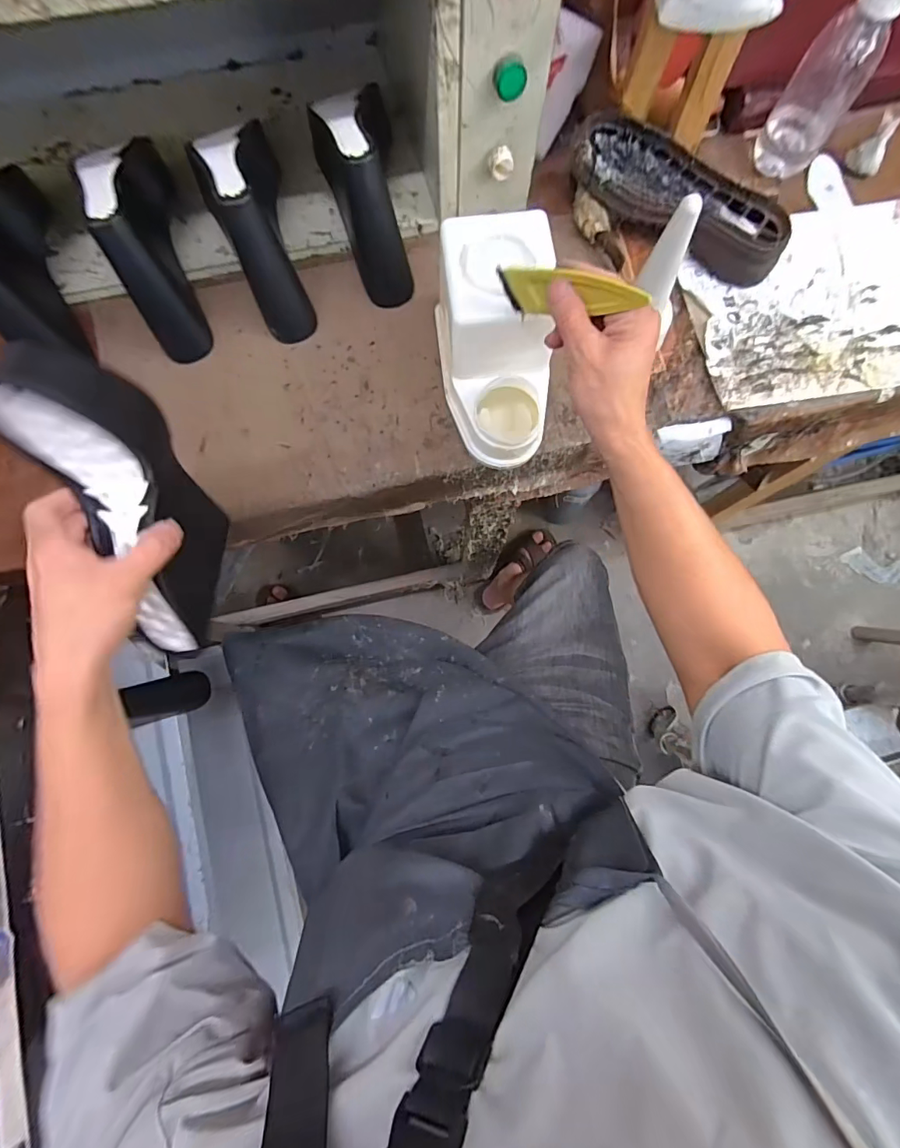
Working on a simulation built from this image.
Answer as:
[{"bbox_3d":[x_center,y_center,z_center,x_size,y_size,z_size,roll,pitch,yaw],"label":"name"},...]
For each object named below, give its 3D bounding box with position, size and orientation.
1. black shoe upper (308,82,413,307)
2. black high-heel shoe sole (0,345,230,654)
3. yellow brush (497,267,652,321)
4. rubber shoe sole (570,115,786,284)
[{"bbox_3d":[-0.088,-0.409,0.484,0.081,0.116,0.194,-16,81,-3],"label":"black shoe upper"},{"bbox_3d":[-0.240,-0.056,0.349,0.068,0.227,0.100,-6,43,-2],"label":"black high-heel shoe sole"},{"bbox_3d":[0.088,-0.206,0.340,0.011,0.034,0.126,-49,50,-8],"label":"yellow brush"},{"bbox_3d":[0.255,-0.417,0.519,0.254,0.053,0.108,36,82,5],"label":"rubber shoe sole"}]

